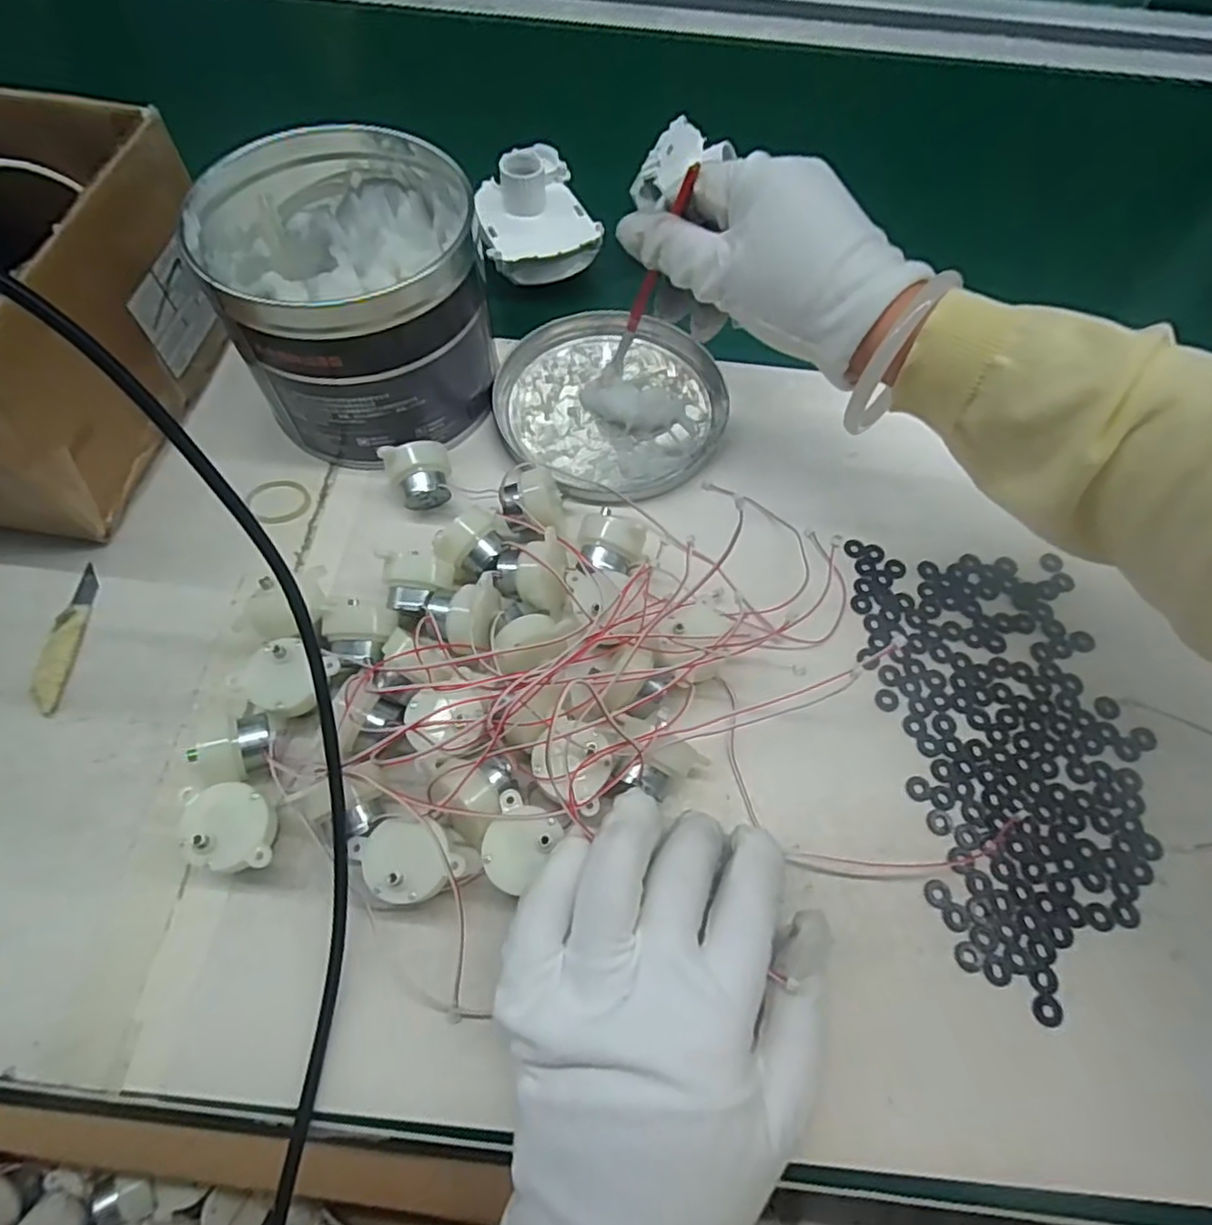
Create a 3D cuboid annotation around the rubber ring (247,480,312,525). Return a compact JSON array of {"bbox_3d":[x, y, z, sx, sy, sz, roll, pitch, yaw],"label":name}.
[{"bbox_3d":[-0.168,-0.058,0.342,0.028,0.004,0.030,5,57,-7],"label":"rubber ring"}]

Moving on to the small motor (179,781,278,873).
[{"bbox_3d":[-0.145,0.086,0.261,0.031,0.028,0.033,-10,65,-7],"label":"small motor"}]

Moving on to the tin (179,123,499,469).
[{"bbox_3d":[-0.127,-0.160,0.338,0.120,0.107,0.127,1,64,-2],"label":"tin"}]

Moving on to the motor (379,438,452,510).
[{"bbox_3d":[-0.093,-0.068,0.337,0.031,0.032,0.026,-20,66,-11],"label":"motor"}]

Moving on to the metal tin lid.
[{"bbox_3d":[0.003,-0.120,0.377,0.125,0.015,0.124,1,64,-2],"label":"metal tin lid"}]

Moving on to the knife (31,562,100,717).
[{"bbox_3d":[-0.249,0.011,0.305,0.013,0.006,0.074,-6,64,-5],"label":"knife"}]

